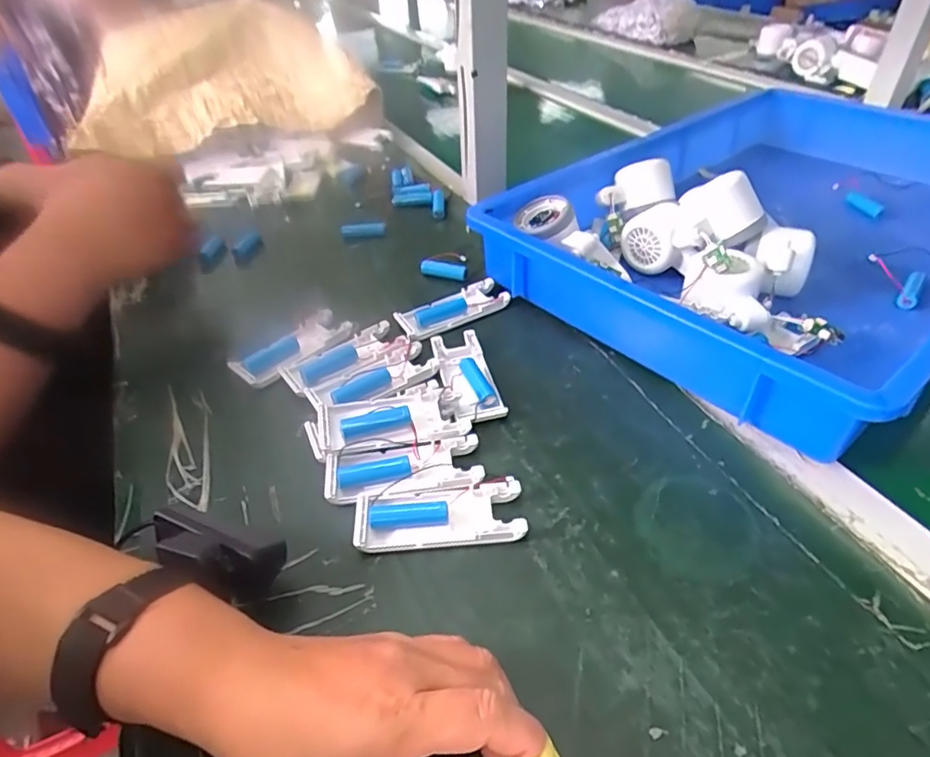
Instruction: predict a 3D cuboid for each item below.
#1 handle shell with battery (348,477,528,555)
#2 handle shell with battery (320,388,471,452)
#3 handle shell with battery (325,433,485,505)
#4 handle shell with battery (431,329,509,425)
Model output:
[{"bbox_3d":[-0.016,0.085,0.357,0.103,0.016,0.042,-6,42,-1],"label":"handle shell with battery"},{"bbox_3d":[-0.051,0.029,0.408,0.101,0.023,0.041,-9,43,-5],"label":"handle shell with battery"},{"bbox_3d":[-0.042,0.061,0.385,0.103,0.013,0.038,-8,42,-4],"label":"handle shell with battery"},{"bbox_3d":[-0.002,-0.007,0.452,0.047,0.019,0.102,-10,43,-7],"label":"handle shell with battery"}]

